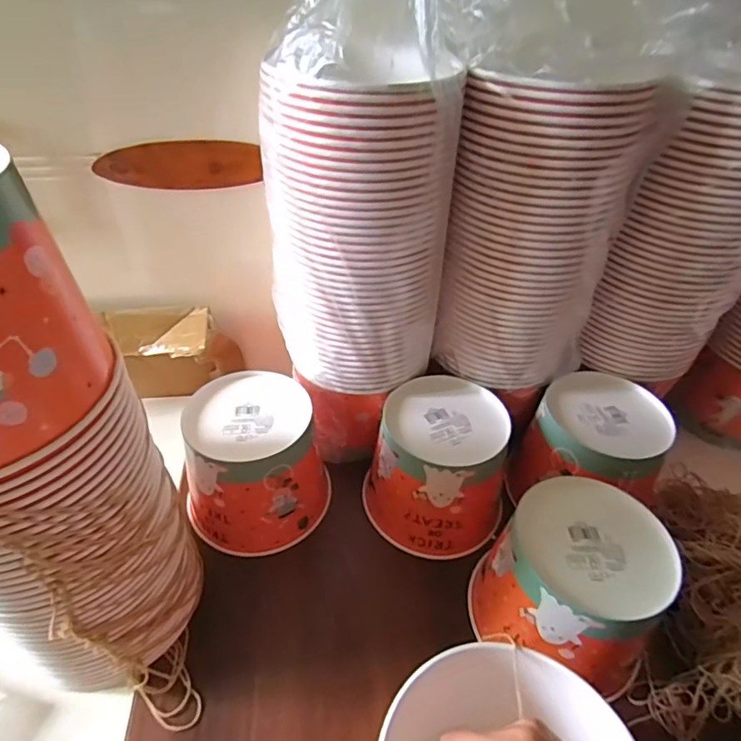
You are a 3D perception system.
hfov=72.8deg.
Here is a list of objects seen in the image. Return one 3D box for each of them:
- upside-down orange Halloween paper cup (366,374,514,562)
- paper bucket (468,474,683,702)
[{"bbox_3d":[0.073,0.102,0.555,0.144,0.134,0.149,11,42,9],"label":"upside-down orange Halloween paper cup"},{"bbox_3d":[0.173,0.189,0.453,0.137,0.131,0.135,1,41,-1],"label":"paper bucket"}]

